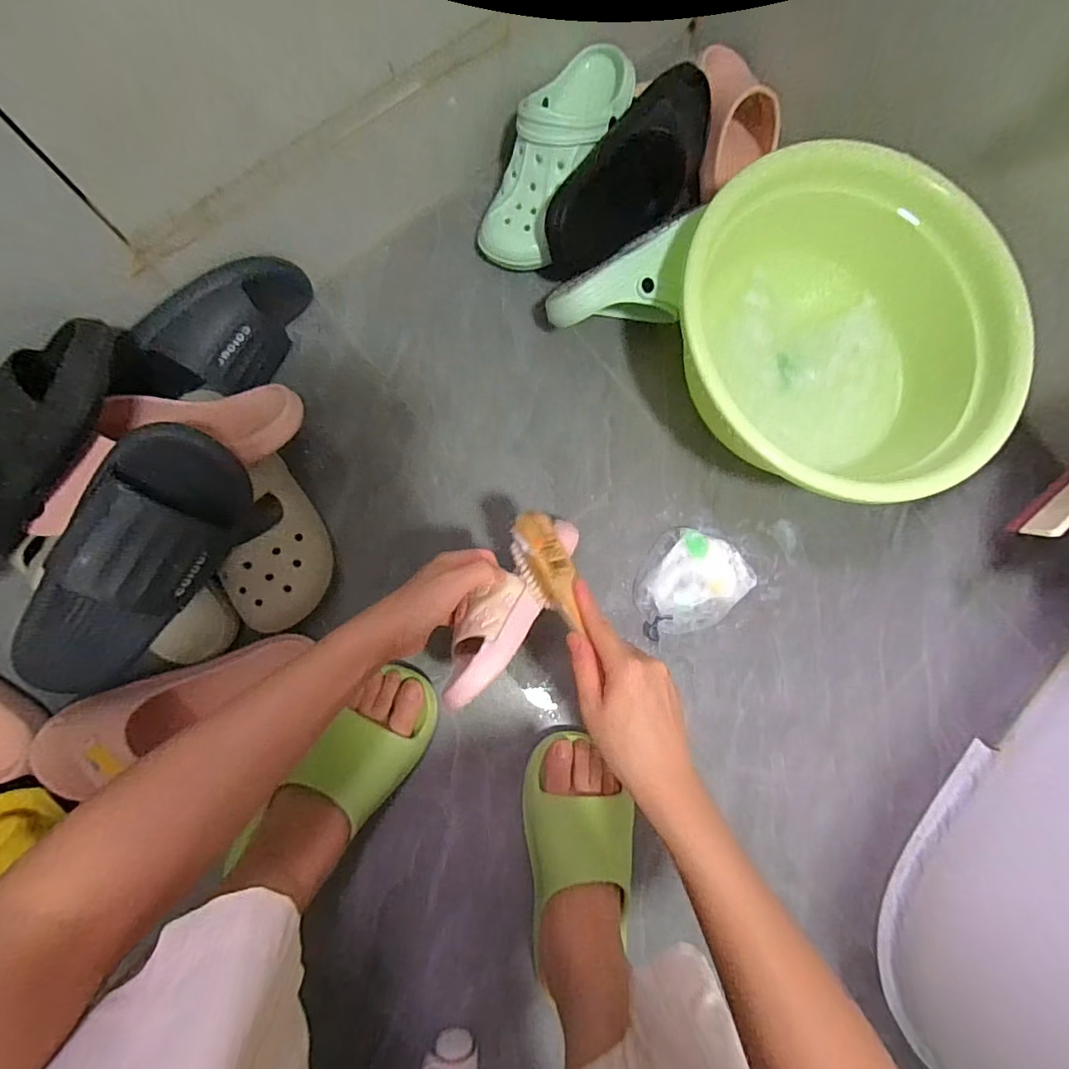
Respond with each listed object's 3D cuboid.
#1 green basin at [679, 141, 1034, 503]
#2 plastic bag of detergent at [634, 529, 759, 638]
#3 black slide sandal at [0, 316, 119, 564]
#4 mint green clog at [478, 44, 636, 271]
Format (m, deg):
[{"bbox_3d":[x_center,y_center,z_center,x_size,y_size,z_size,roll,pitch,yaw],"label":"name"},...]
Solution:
[{"bbox_3d":[0.316,-0.201,0.576,0.358,0.144,0.334,1,83,-7],"label":"green basin"},{"bbox_3d":[0.182,0.050,0.590,0.139,0.025,0.113,-11,85,-8],"label":"plastic bag of detergent"},{"bbox_3d":[-0.408,-0.049,0.391,0.080,0.082,0.275,40,102,-1],"label":"black slide sandal"},{"bbox_3d":[0.021,-0.416,0.585,0.090,0.100,0.237,27,82,-4],"label":"mint green clog"}]

